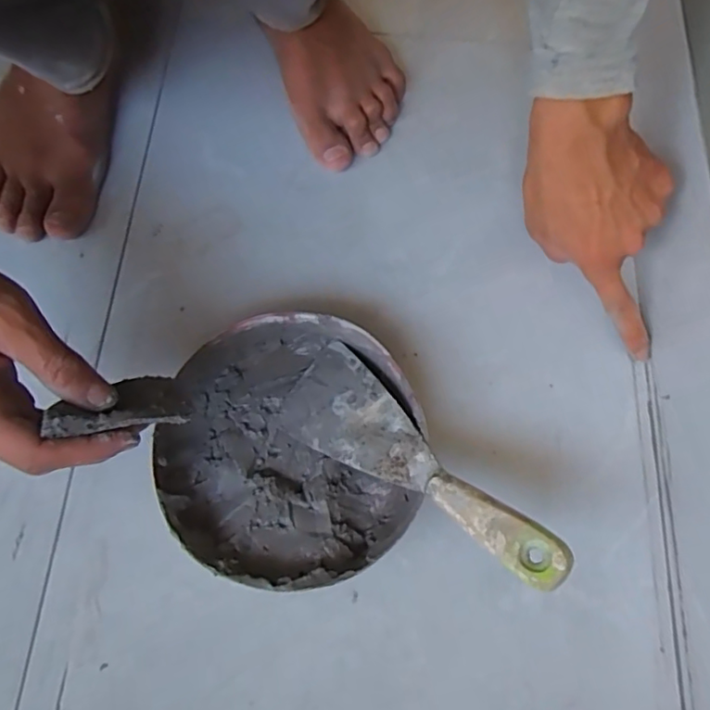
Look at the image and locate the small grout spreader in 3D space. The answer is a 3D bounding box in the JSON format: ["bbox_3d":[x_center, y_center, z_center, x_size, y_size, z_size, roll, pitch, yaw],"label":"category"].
[{"bbox_3d":[-0.123,0.024,0.301,0.066,0.008,0.041,-1,30,-25],"label":"small grout spreader"}]

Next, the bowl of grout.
[{"bbox_3d":[-0.042,0.061,0.381,0.164,0.040,0.170,1,70,-2],"label":"bowl of grout"}]

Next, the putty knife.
[{"bbox_3d":[0.036,0.068,0.355,0.201,0.017,0.065,34,72,29],"label":"putty knife"}]

